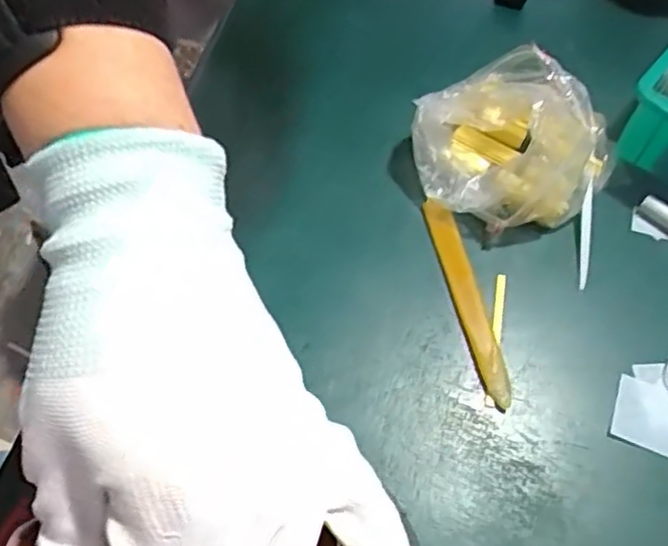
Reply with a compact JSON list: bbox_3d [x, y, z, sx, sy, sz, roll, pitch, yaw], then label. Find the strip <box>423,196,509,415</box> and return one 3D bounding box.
[{"bbox_3d":[0.093,0.018,0.472,0.021,0.010,0.157,-11,62,-5],"label":"strip"}]

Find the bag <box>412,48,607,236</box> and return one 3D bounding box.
[{"bbox_3d":[0.125,-0.096,0.493,0.137,0.074,0.111,33,67,17],"label":"bag"}]

